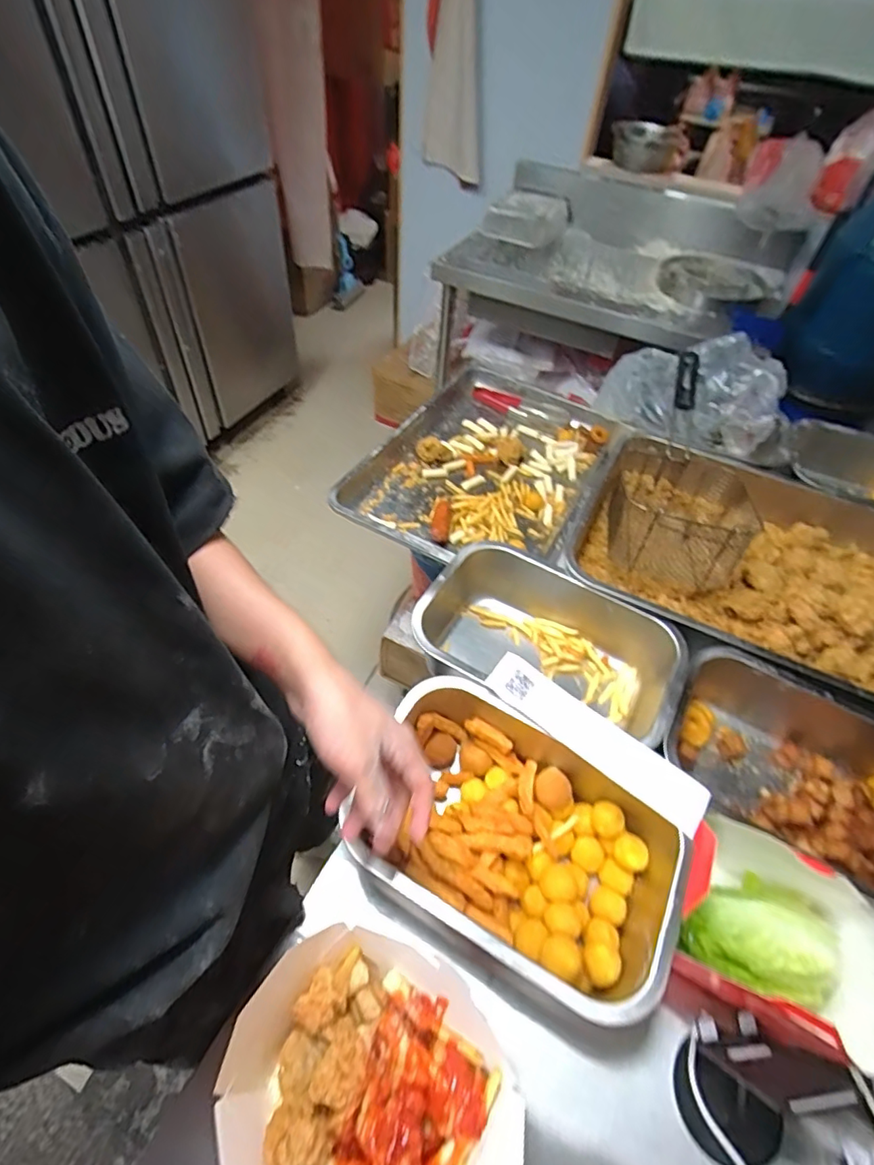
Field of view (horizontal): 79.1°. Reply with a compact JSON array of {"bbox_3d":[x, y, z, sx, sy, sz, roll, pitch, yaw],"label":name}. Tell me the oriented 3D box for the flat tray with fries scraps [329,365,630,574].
[{"bbox_3d":[0.105,-0.231,1.043,0.403,0.055,0.577,24,53,14],"label":"flat tray with fries scraps"}]

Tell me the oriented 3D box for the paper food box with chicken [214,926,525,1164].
[{"bbox_3d":[-0.043,0.384,0.391,0.217,0.100,0.178,28,54,17],"label":"paper food box with chicken"}]

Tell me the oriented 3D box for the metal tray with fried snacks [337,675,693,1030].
[{"bbox_3d":[0.077,0.257,0.532,0.300,0.095,0.203,26,53,16],"label":"metal tray with fried snacks"}]

